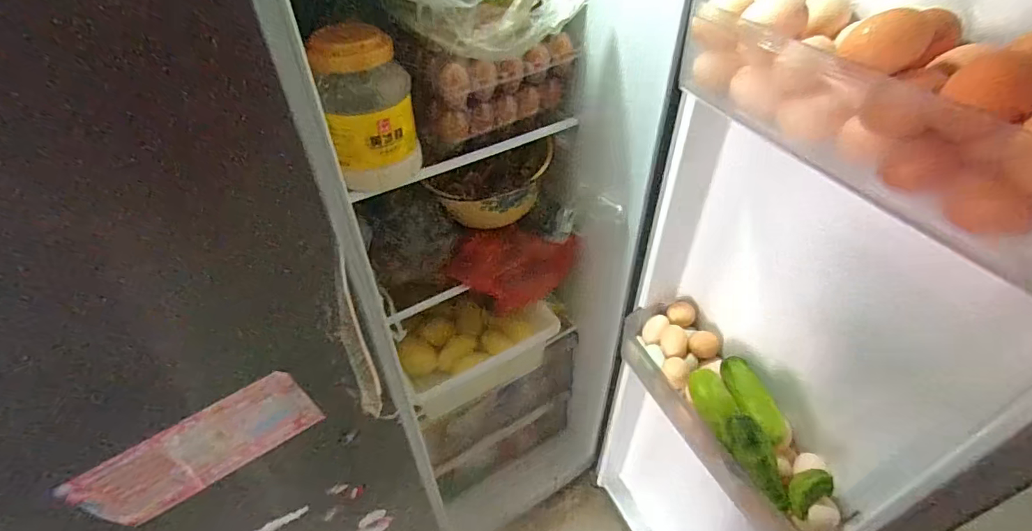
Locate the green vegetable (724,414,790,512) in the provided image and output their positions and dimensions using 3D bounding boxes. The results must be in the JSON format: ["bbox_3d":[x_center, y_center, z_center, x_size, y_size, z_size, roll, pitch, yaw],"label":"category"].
[{"bbox_3d":[0.294,0.238,0.597,0.036,0.028,0.111,-19,73,-18],"label":"green vegetable"}]

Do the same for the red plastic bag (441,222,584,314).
[{"bbox_3d":[-0.004,0.014,0.975,0.255,0.190,0.076,-18,46,-17],"label":"red plastic bag"}]

